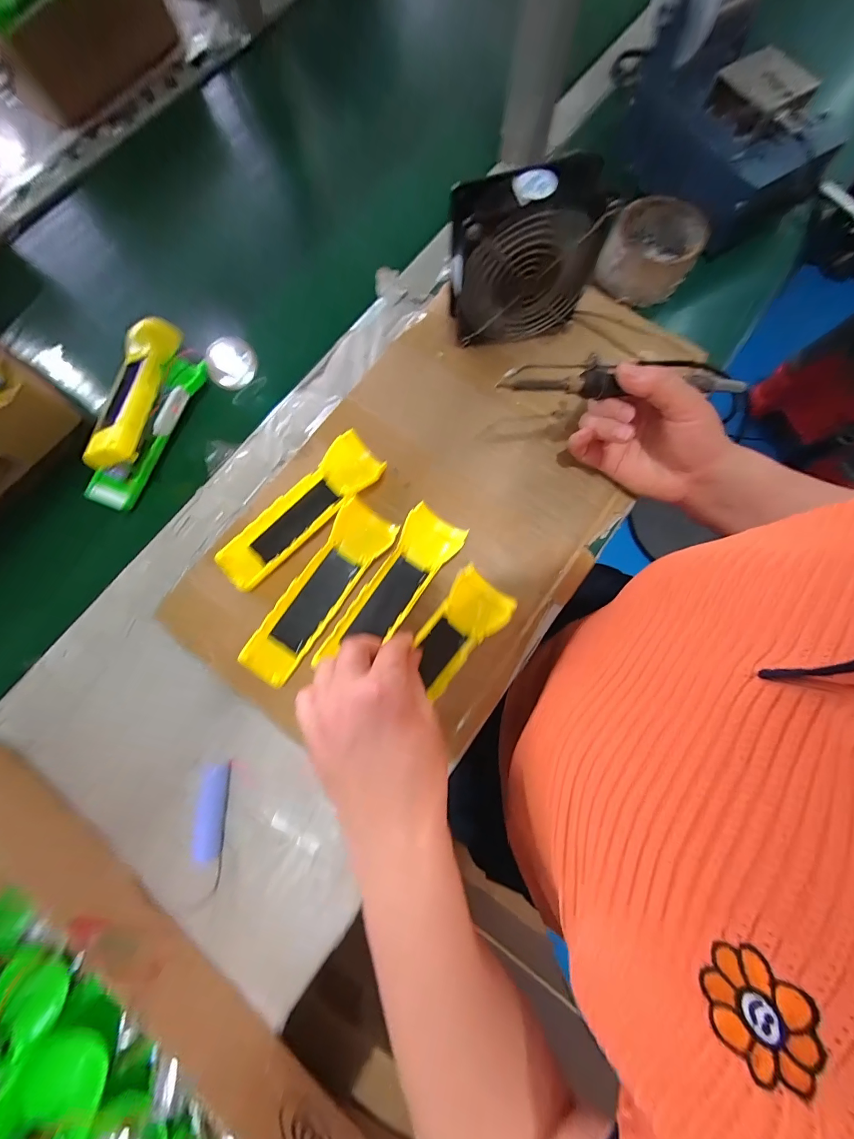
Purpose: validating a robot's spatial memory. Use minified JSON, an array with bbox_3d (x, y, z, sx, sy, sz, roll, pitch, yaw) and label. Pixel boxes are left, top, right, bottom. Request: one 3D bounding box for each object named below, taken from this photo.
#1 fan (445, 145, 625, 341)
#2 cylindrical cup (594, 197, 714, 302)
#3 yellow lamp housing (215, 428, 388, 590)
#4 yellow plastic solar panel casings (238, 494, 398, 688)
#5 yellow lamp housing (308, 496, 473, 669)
[{"bbox_3d":[0.083,-0.269,0.354,0.122,0.124,0.055,-7,76,-2],"label":"fan"},{"bbox_3d":[0.227,-0.326,0.405,0.086,0.046,0.081,0,76,0],"label":"cylindrical cup"},{"bbox_3d":[-0.109,-0.052,0.354,0.045,0.025,0.166,43,80,9],"label":"yellow lamp housing"},{"bbox_3d":[-0.088,0.018,0.338,0.047,0.028,0.163,32,79,7],"label":"yellow plastic solar panel casings"},{"bbox_3d":[-0.032,0.016,0.337,0.049,0.018,0.156,39,83,9],"label":"yellow lamp housing"}]

